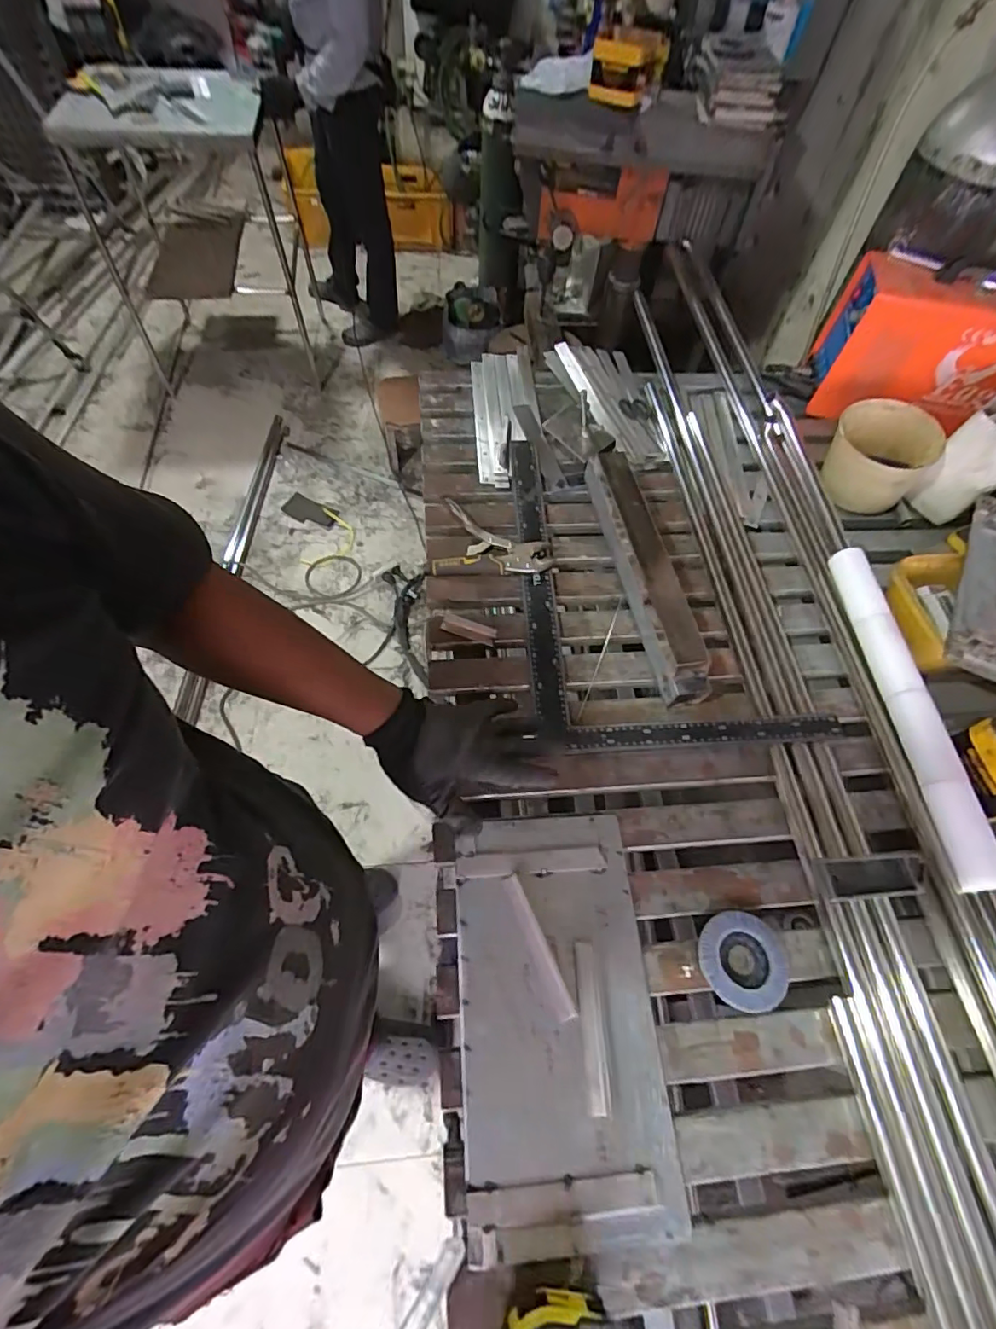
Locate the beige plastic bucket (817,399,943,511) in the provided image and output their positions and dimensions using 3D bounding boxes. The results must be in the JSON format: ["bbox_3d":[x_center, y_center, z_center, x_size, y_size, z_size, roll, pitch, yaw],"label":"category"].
[{"bbox_3d":[0.659,-0.361,0.958,0.162,0.140,0.125,37,64,15],"label":"beige plastic bucket"}]

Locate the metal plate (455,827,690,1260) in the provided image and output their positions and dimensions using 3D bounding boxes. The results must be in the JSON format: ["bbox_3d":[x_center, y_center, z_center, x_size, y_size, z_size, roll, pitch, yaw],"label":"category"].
[{"bbox_3d":[0.062,0.359,0.579,0.202,0.012,0.376,-2,61,-5],"label":"metal plate"}]

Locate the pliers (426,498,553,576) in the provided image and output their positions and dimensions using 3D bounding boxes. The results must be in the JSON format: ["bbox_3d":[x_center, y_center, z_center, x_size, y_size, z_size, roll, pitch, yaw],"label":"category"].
[{"bbox_3d":[-0.009,-0.206,0.894,0.186,0.028,0.144,5,60,0],"label":"pliers"}]

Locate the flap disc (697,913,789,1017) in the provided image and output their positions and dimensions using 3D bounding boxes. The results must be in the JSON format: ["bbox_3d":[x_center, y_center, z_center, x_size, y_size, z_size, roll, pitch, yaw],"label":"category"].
[{"bbox_3d":[0.278,0.333,0.611,0.095,0.011,0.096,1,60,-2],"label":"flap disc"}]

